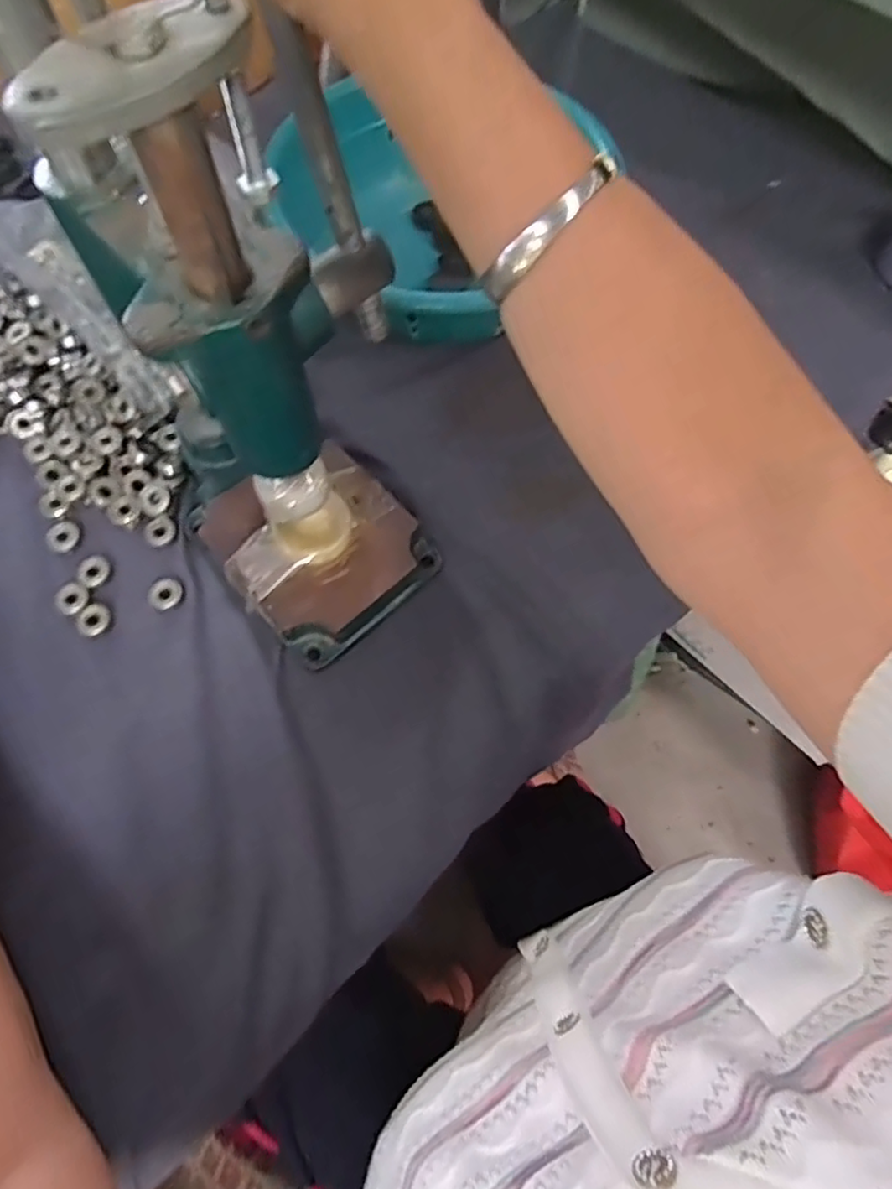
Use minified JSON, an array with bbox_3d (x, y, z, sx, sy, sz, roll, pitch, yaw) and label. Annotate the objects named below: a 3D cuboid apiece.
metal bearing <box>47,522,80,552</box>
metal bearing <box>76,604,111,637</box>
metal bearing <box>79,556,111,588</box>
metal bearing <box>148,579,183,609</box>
[{"bbox_3d":[-0.260,-0.040,0.425,0.022,0.004,0.021,0,66,-1],"label":"metal bearing"},{"bbox_3d":[-0.227,0.016,0.404,0.020,0.004,0.020,0,66,-1],"label":"metal bearing"},{"bbox_3d":[-0.235,-0.016,0.416,0.020,0.004,0.022,0,66,-1],"label":"metal bearing"},{"bbox_3d":[-0.185,-0.001,0.413,0.021,0.004,0.021,0,66,-1],"label":"metal bearing"}]

